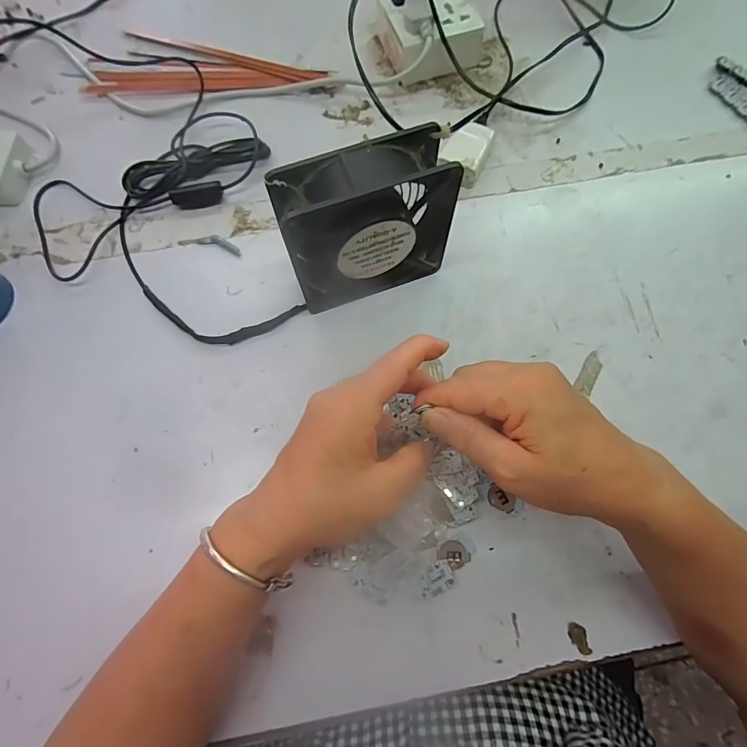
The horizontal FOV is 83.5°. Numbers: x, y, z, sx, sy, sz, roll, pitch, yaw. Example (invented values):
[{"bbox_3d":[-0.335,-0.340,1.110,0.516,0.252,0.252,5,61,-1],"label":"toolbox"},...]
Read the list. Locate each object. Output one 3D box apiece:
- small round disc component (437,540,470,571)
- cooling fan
[{"bbox_3d":[0.055,0.123,0.285,0.019,0.004,0.017,36,75,12],"label":"small round disc component"},{"bbox_3d":[-0.003,-0.106,0.310,0.121,0.118,0.044,-19,72,-6],"label":"cooling fan"}]

